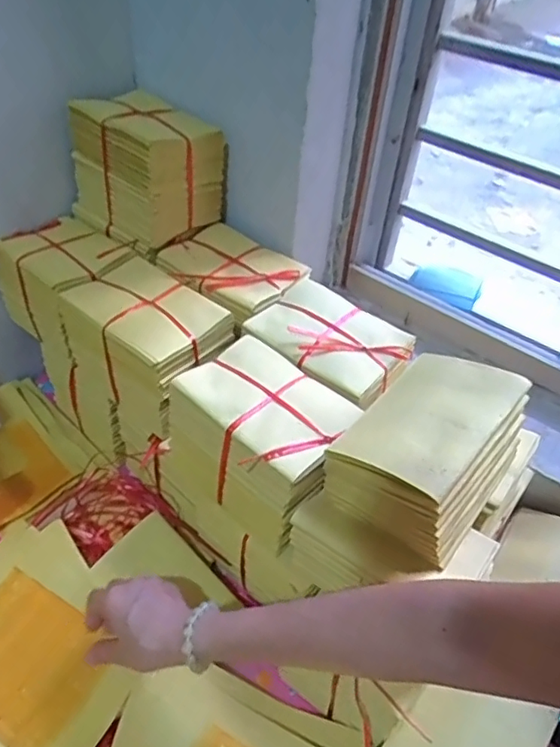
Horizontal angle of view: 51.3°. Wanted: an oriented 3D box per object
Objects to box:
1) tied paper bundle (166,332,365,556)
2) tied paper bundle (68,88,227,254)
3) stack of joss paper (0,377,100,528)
[{"bbox_3d":[-0.022,0.065,0.617,0.188,0.129,0.123,32,49,26],"label":"tied paper bundle"},{"bbox_3d":[-0.174,-0.276,0.771,0.168,0.145,0.138,32,49,26],"label":"tied paper bundle"},{"bbox_3d":[-0.376,0.102,0.794,0.188,0.026,0.202,-32,61,-32],"label":"stack of joss paper"}]

